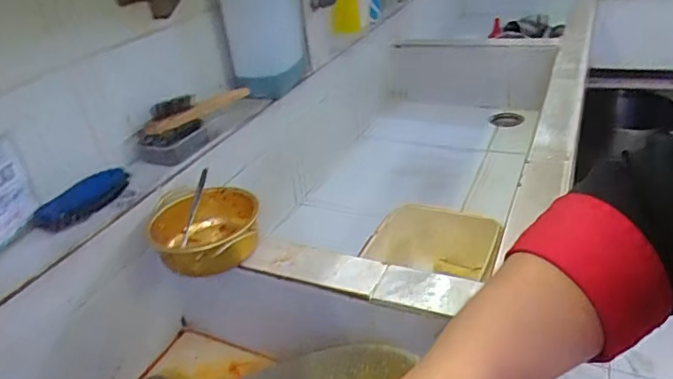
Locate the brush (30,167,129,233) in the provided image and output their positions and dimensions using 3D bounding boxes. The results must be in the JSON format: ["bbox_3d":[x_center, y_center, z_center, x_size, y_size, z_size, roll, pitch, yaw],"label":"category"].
[{"bbox_3d":[-0.385,0.013,0.768,0.038,0.042,0.157,11,35,28],"label":"brush"}]

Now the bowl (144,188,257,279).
[{"bbox_3d":[-0.206,0.071,0.795,0.161,0.080,0.166,-5,31,3],"label":"bowl"}]

